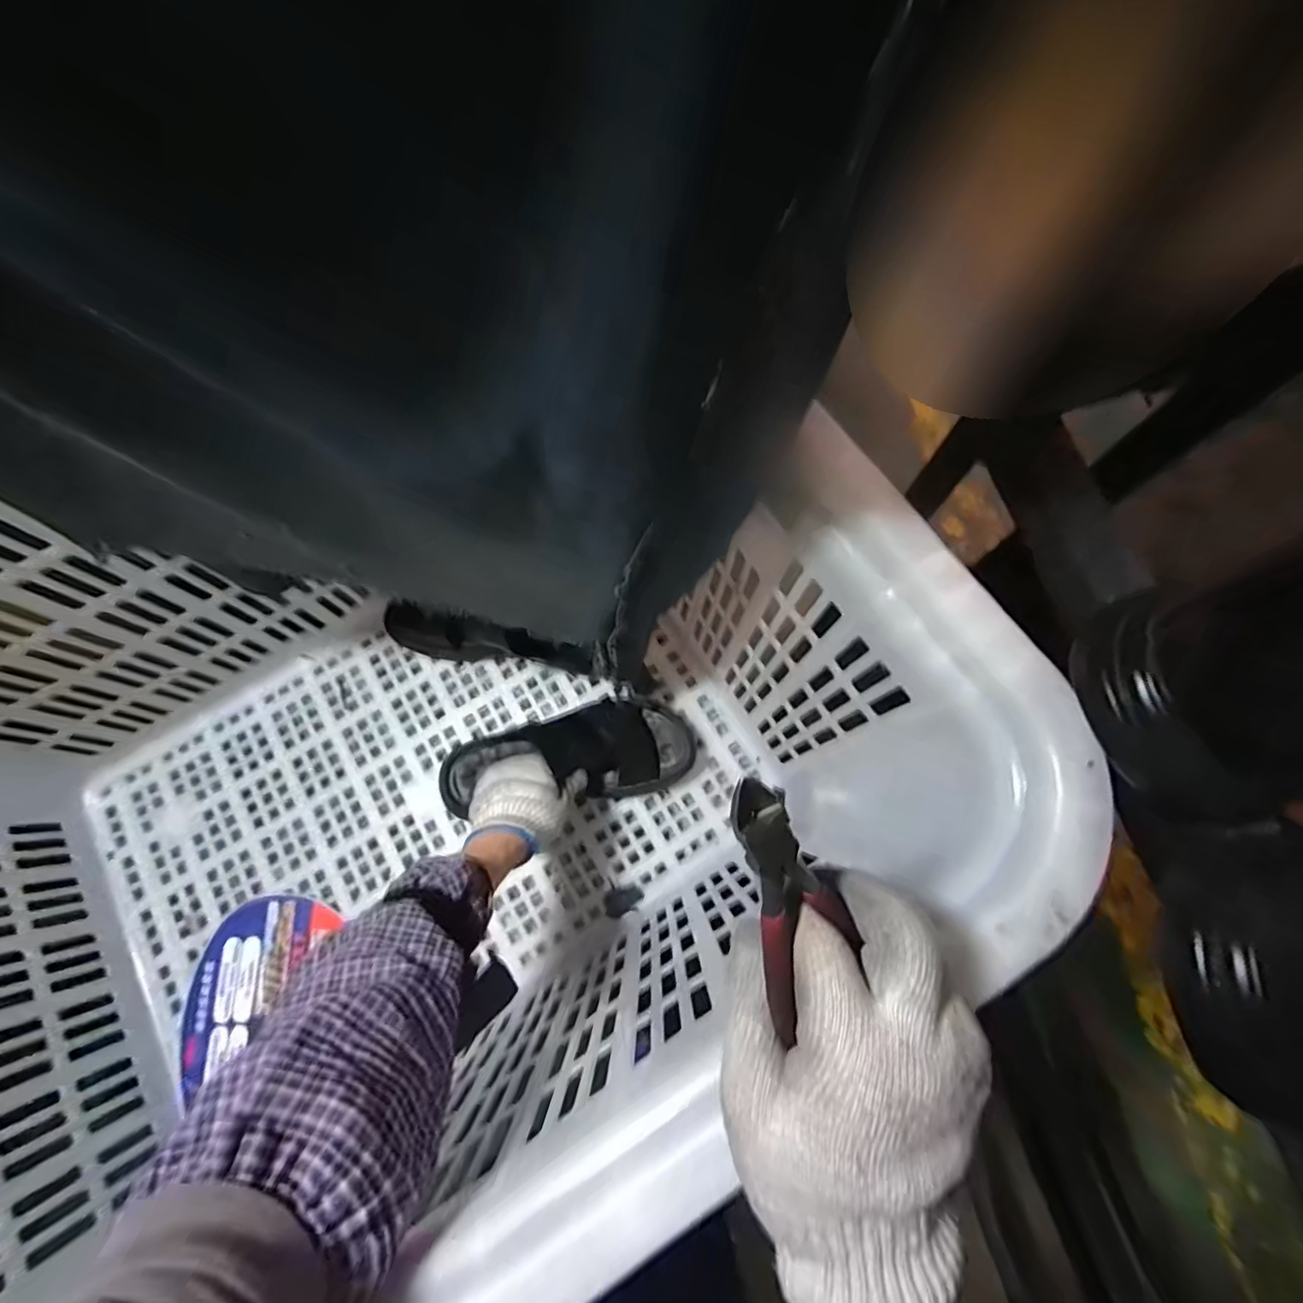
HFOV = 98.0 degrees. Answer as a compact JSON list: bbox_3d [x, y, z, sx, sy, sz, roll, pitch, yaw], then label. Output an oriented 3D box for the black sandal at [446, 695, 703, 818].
[{"bbox_3d":[-0.092,0.110,0.626,0.274,0.083,0.100,-6,74,1],"label":"black sandal"}]

